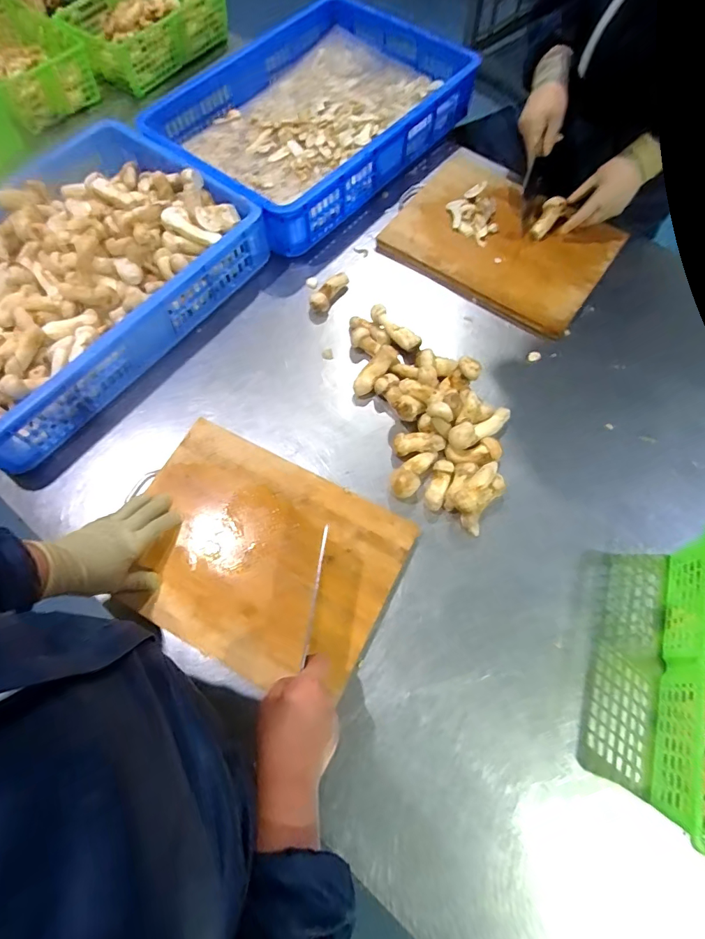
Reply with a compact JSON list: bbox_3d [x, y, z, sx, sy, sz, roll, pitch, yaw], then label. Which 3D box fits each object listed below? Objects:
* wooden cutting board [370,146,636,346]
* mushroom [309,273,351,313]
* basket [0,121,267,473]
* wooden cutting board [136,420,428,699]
[{"bbox_3d":[0.279,-0.434,0.833,0.375,0.029,0.294,33,74,14],"label":"wooden cutting board"},{"bbox_3d":[-0.040,-0.312,0.794,0.028,0.037,0.090,28,72,12],"label":"mushroom"},{"bbox_3d":[-0.492,-0.343,0.766,0.452,0.113,0.597,35,74,14],"label":"basket"},{"bbox_3d":[-0.132,0.117,0.614,0.369,0.029,0.279,27,72,12],"label":"wooden cutting board"}]

